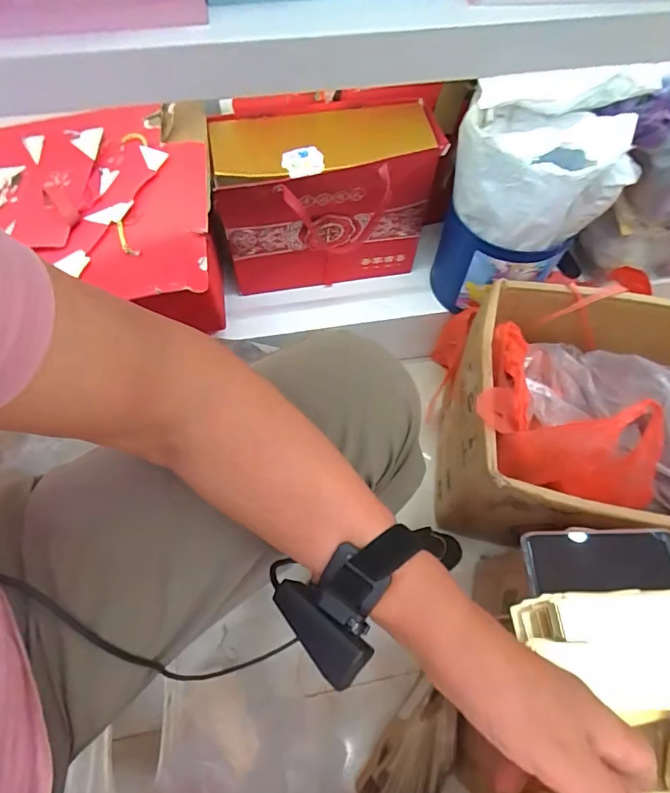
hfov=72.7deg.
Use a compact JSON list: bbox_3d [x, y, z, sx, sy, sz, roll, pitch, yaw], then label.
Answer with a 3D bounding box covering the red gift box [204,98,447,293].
[{"bbox_3d":[-0.016,-0.292,0.736,0.312,0.255,0.136,-6,64,-5],"label":"red gift box"}]

